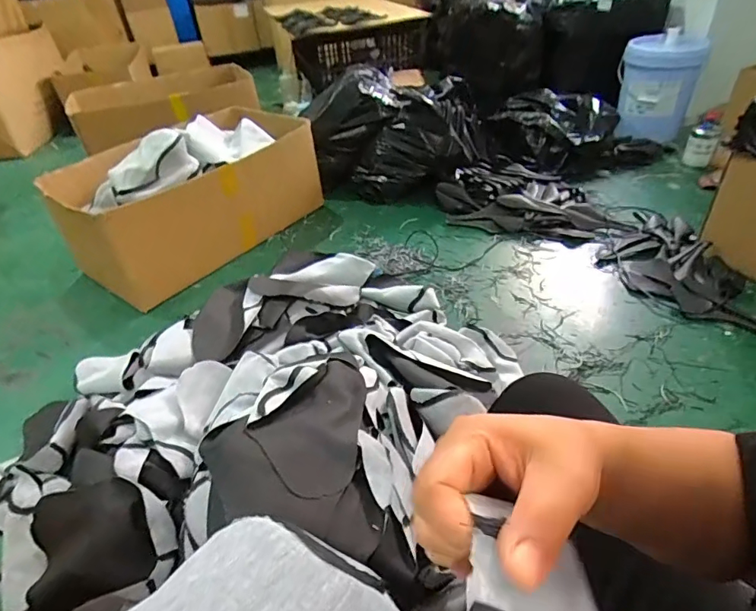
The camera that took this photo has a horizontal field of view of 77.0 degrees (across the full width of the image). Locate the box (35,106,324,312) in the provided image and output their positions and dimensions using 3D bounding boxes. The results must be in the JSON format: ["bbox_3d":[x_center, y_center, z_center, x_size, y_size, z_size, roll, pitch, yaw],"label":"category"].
[{"bbox_3d":[-0.590,-0.379,1.573,0.402,0.375,0.806,23,47,31],"label":"box"}]

